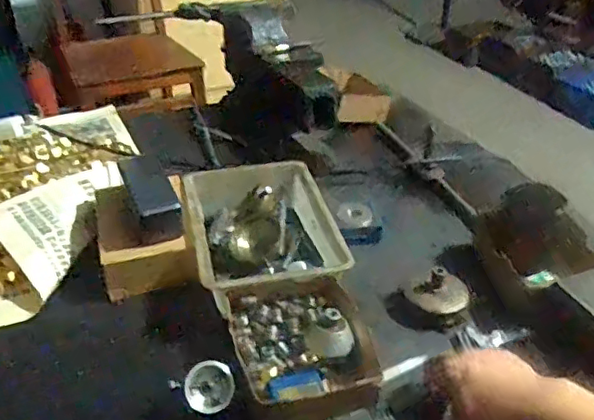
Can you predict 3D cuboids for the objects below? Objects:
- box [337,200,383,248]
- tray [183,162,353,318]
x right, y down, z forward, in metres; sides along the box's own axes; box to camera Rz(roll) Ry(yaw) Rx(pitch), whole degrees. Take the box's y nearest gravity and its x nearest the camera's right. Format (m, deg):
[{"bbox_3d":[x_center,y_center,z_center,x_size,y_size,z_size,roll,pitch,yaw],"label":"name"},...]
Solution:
[{"bbox_3d":[0.090,0.017,0.817,0.061,0.031,0.071,6,34,6],"label":"box"},{"bbox_3d":[-0.048,0.022,0.746,0.172,0.061,0.237,-8,35,-14],"label":"tray"}]

